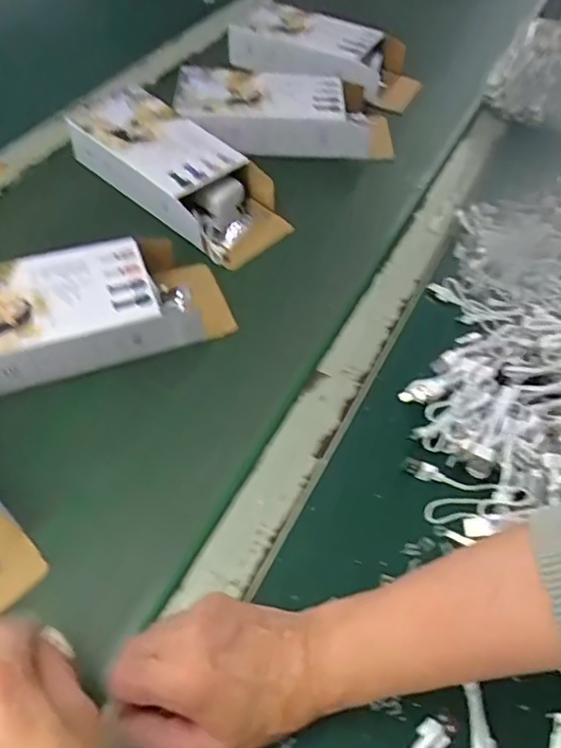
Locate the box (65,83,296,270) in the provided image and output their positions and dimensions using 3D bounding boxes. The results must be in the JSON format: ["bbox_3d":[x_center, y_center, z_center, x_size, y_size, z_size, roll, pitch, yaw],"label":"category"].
[{"bbox_3d":[-0.116,-0.221,0.617,0.278,0.062,0.102,41,65,20],"label":"box"}]

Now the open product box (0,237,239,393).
[{"bbox_3d":[-0.173,-0.055,0.487,0.251,0.054,0.109,-21,62,-15],"label":"open product box"}]

